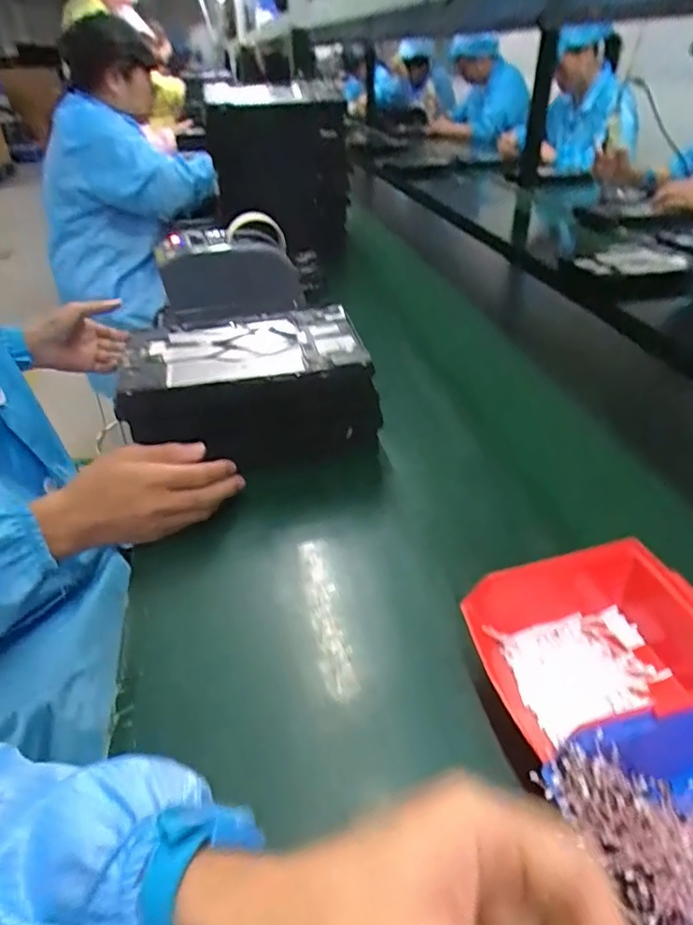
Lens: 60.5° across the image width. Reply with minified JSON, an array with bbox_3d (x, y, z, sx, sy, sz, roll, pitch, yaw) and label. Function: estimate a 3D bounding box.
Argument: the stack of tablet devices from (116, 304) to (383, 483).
[{"bbox_3d":[-0.099,-0.073,0.642,0.241,0.116,0.149,-7,35,-8],"label":"stack of tablet devices"}]

